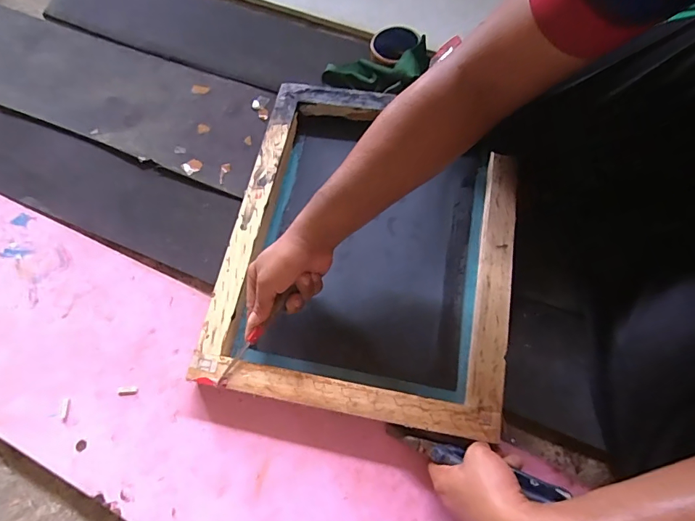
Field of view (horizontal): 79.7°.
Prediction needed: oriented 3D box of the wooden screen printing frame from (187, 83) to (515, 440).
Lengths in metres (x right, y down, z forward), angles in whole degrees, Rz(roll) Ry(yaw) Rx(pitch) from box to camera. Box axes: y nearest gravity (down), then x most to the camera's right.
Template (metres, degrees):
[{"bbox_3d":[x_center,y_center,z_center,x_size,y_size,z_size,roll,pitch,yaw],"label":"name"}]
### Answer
[{"bbox_3d":[0.028,-0.029,0.577,0.369,0.055,0.454,8,70,5],"label":"wooden screen printing frame"}]

